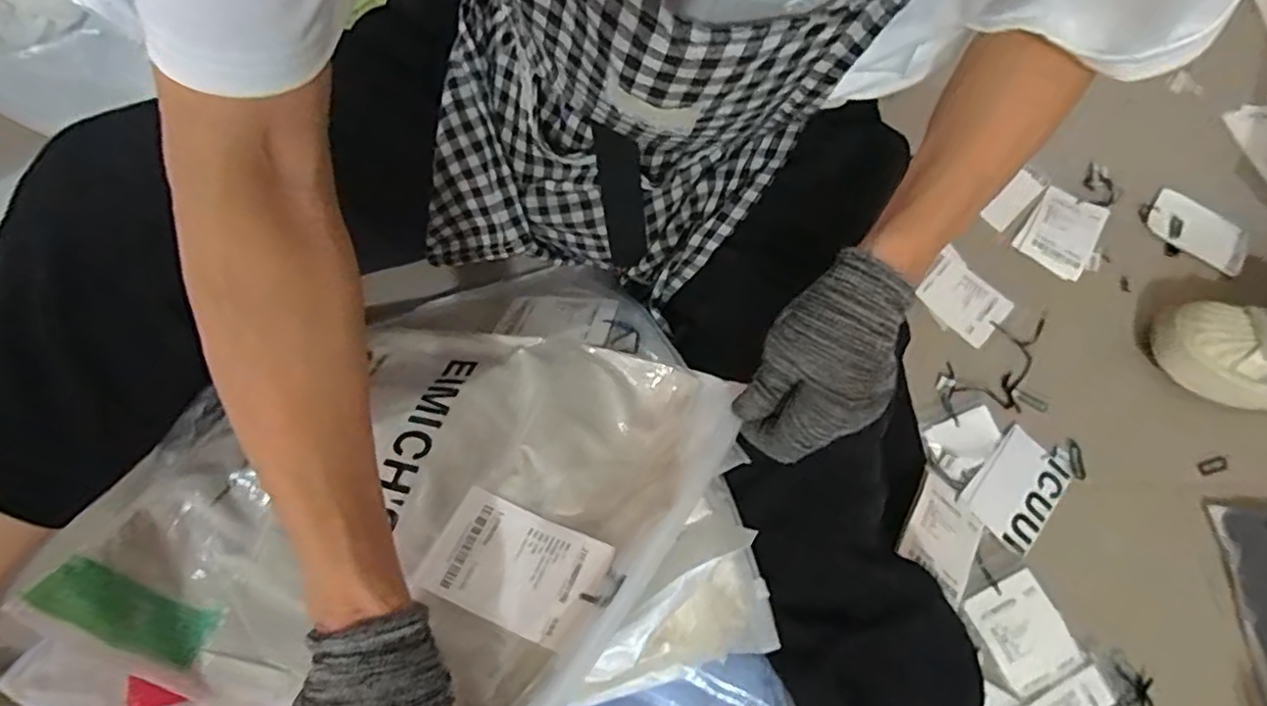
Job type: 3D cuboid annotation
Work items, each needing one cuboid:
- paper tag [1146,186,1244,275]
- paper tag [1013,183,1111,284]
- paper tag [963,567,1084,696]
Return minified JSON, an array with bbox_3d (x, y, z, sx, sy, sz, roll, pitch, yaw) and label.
[{"bbox_3d":[0.614,-0.134,0.681,0.102,0.009,0.069,38,72,11],"label":"paper tag"},{"bbox_3d":[0.458,-0.132,0.672,0.070,0.009,0.099,35,71,10],"label":"paper tag"},{"bbox_3d":[0.319,0.228,0.515,0.071,0.006,0.080,-26,72,-12],"label":"paper tag"}]

